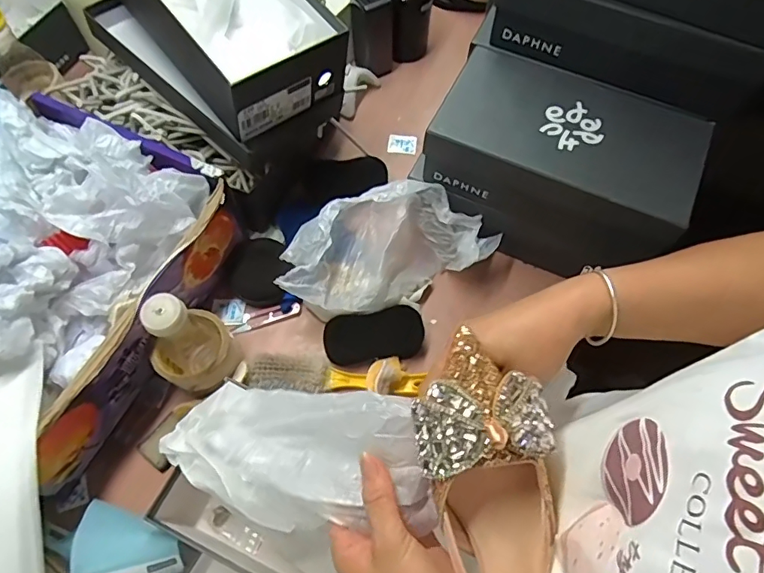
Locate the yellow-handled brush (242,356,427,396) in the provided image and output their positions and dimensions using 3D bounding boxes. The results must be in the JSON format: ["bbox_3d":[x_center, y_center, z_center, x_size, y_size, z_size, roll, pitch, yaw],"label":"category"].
[{"bbox_3d":[-0.057,0.114,0.620,0.218,0.036,0.056,0,65,-1],"label":"yellow-handled brush"}]

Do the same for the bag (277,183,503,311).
[{"bbox_3d":[0.003,-0.048,0.654,0.262,0.116,0.125,-22,67,-11],"label":"bag"}]

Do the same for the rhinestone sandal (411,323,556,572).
[{"bbox_3d":[0.074,0.153,0.312,0.081,0.058,0.232,-10,87,-6],"label":"rhinestone sandal"}]

